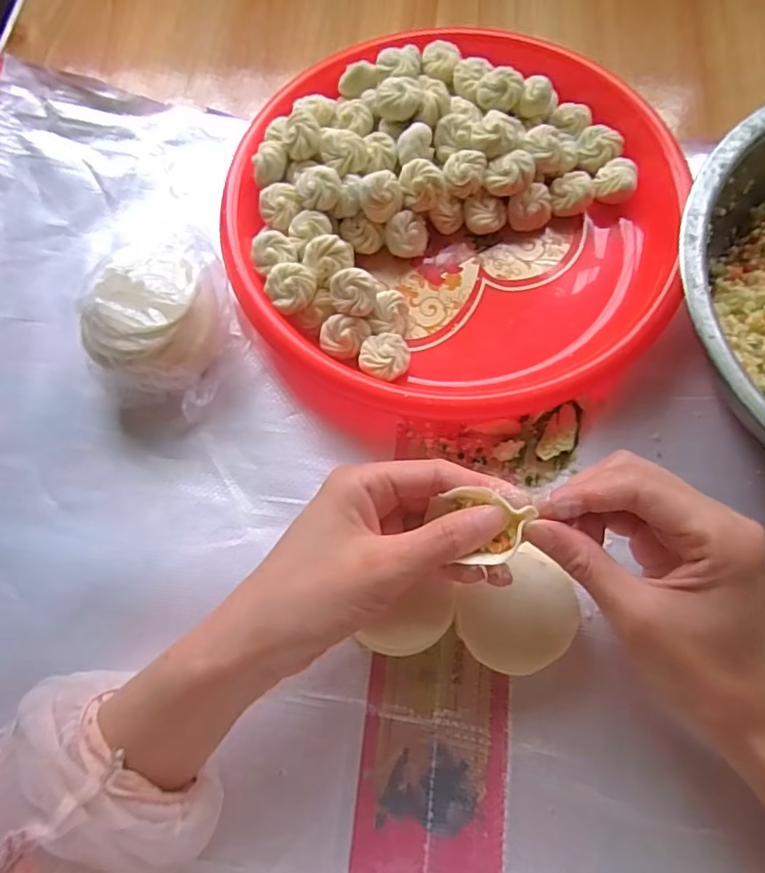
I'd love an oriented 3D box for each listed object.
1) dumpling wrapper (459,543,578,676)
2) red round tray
[{"bbox_3d":[0.071,0.093,0.291,0.061,0.004,0.053,-31,74,-4],"label":"dumpling wrapper"},{"bbox_3d":[0.046,-0.148,0.368,0.280,0.051,0.287,-1,70,2],"label":"red round tray"}]

